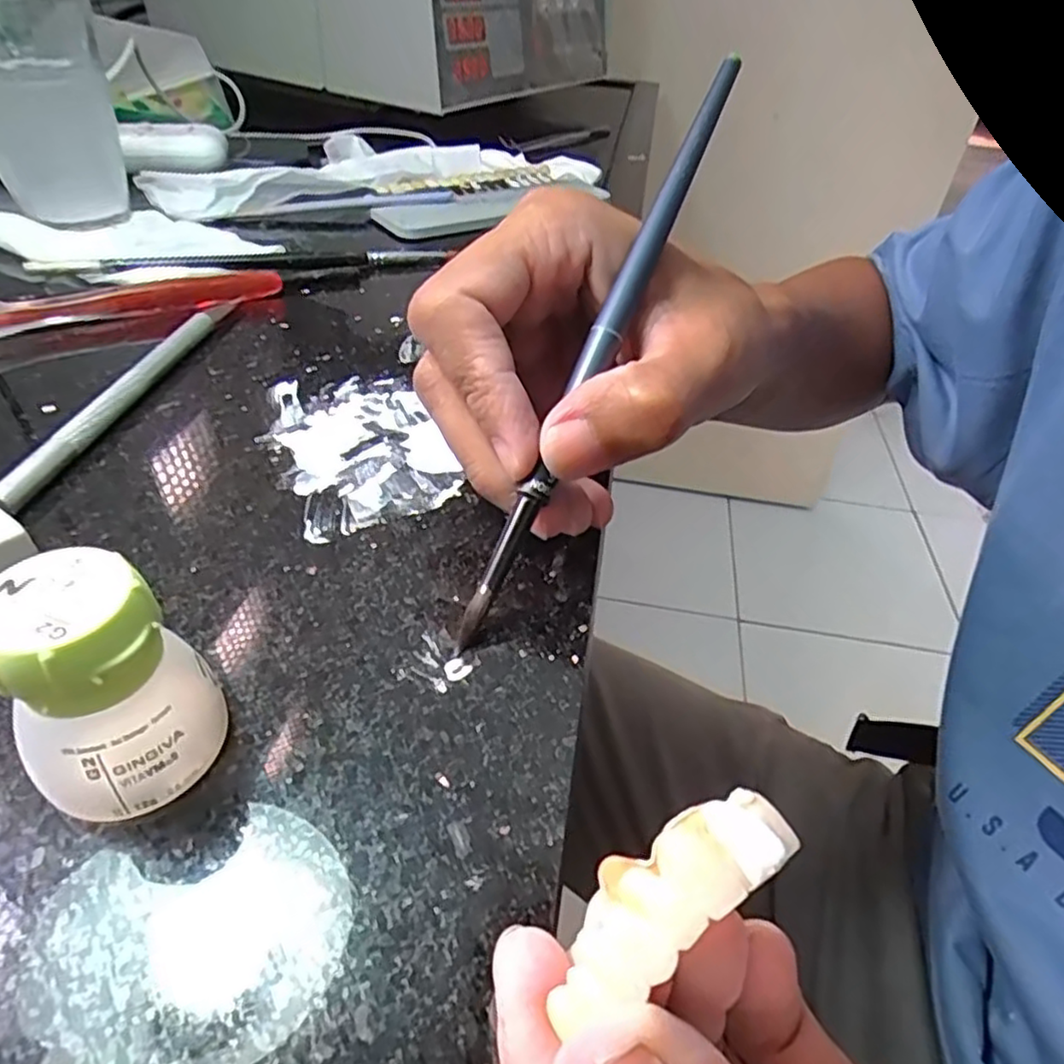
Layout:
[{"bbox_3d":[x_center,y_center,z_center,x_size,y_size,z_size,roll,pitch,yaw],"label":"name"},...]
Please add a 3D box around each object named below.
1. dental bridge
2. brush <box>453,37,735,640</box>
[{"bbox_3d":[0.018,0.051,0.093,0.040,0.008,0.014,-37,54,-9],"label":"dental bridge"},{"bbox_3d":[0.019,-0.049,0.168,0.007,0.004,0.166,23,82,17],"label":"brush"}]

